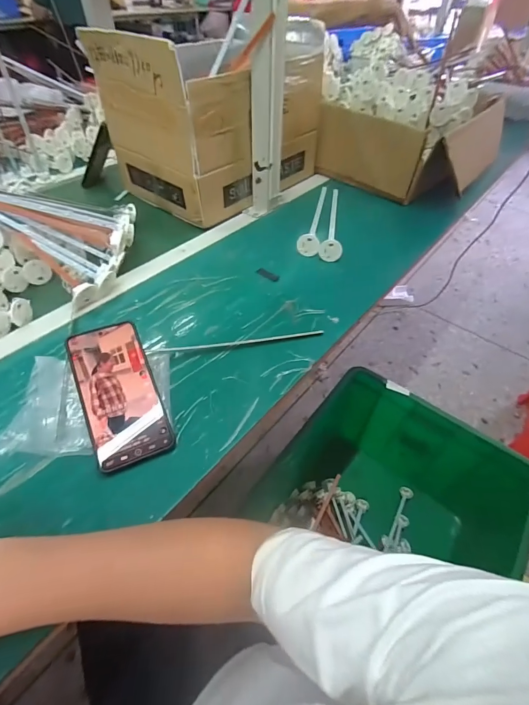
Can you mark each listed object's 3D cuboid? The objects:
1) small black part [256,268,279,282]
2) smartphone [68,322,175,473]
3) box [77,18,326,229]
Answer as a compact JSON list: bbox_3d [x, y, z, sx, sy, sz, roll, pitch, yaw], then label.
[{"bbox_3d":[0.006,-0.131,0.584,0.040,0.004,0.015,27,53,19],"label":"small black part"},{"bbox_3d":[-0.159,0.041,0.382,0.074,0.010,0.160,-19,70,-18],"label":"smartphone"},{"bbox_3d":[-0.085,-0.491,0.719,0.269,0.244,0.384,35,57,24],"label":"box"}]

